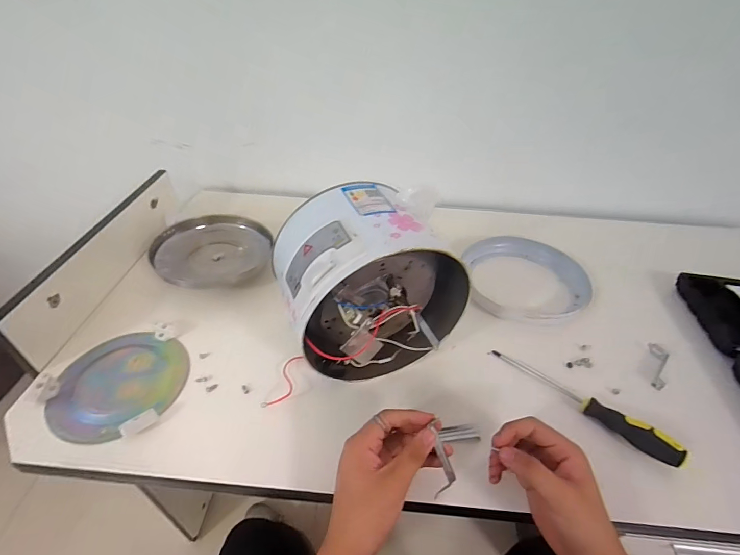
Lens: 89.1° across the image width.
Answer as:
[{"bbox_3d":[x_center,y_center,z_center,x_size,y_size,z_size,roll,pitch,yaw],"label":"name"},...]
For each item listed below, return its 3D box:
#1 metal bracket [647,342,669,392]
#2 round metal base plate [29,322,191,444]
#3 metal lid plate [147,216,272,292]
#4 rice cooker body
[{"bbox_3d":[0.398,0.122,0.517,0.021,0.016,0.083,20,43,18],"label":"metal bracket"},{"bbox_3d":[-0.314,0.125,0.479,0.153,0.017,0.159,2,41,-2],"label":"round metal base plate"},{"bbox_3d":[-0.263,-0.046,0.640,0.183,0.034,0.152,-8,46,-11],"label":"metal lid plate"},{"bbox_3d":[-0.002,0.013,0.469,0.210,0.208,0.154,-20,46,-26],"label":"rice cooker body"}]

